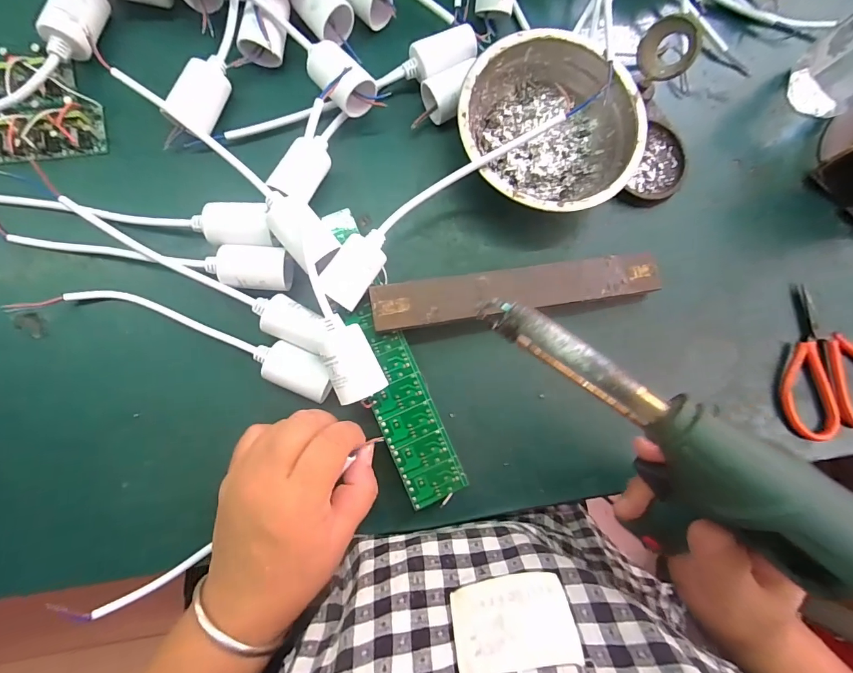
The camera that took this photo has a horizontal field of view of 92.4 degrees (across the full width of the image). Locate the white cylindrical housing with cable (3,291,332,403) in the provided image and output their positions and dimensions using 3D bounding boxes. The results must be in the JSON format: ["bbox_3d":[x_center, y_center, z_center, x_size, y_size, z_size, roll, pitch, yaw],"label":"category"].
[{"bbox_3d":[-0.157,0.001,0.269,0.196,0.027,0.030,17,85,-4],"label":"white cylindrical housing with cable"}]

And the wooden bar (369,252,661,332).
[{"bbox_3d":[0.065,-0.032,0.292,0.204,0.033,0.031,-9,87,-6],"label":"wooden bar"}]

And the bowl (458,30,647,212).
[{"bbox_3d":[0.084,-0.146,0.296,0.125,0.041,0.121,0,86,-5],"label":"bowl"}]

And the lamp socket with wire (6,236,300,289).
[{"bbox_3d":[-0.181,-0.050,0.271,0.184,0.028,0.027,5,85,-5],"label":"lamp socket with wire"}]

